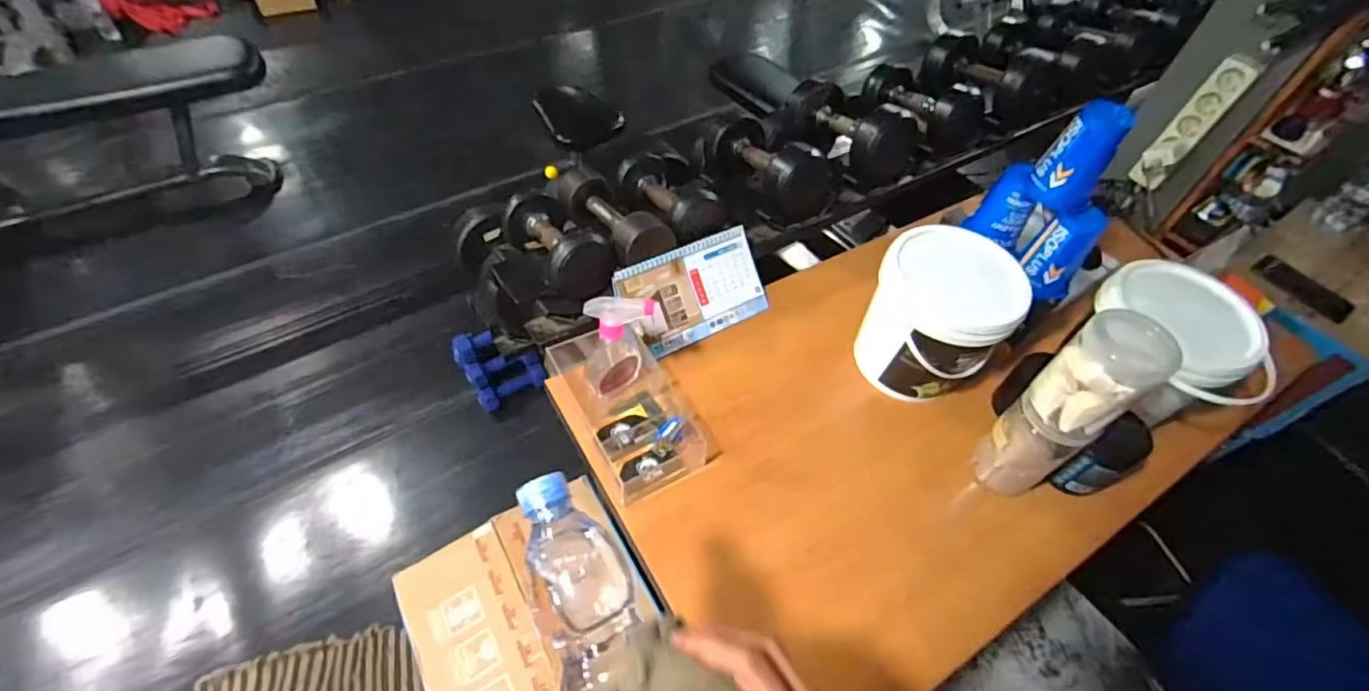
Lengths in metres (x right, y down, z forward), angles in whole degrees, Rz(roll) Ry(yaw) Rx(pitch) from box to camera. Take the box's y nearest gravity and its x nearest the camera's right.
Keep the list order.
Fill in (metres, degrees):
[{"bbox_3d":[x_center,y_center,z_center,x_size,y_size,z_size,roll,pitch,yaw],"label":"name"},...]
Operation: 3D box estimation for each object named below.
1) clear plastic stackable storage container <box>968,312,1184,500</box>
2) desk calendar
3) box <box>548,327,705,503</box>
[{"bbox_3d":[0.475,0.089,0.748,0.083,0.295,0.091,-31,61,-25],"label":"clear plastic stackable storage container"},{"bbox_3d":[0.021,-0.090,0.965,0.248,0.109,0.100,-26,56,-23],"label":"desk calendar"},{"bbox_3d":[-0.071,0.076,0.840,0.151,0.106,0.246,-24,58,-21],"label":"box"}]

